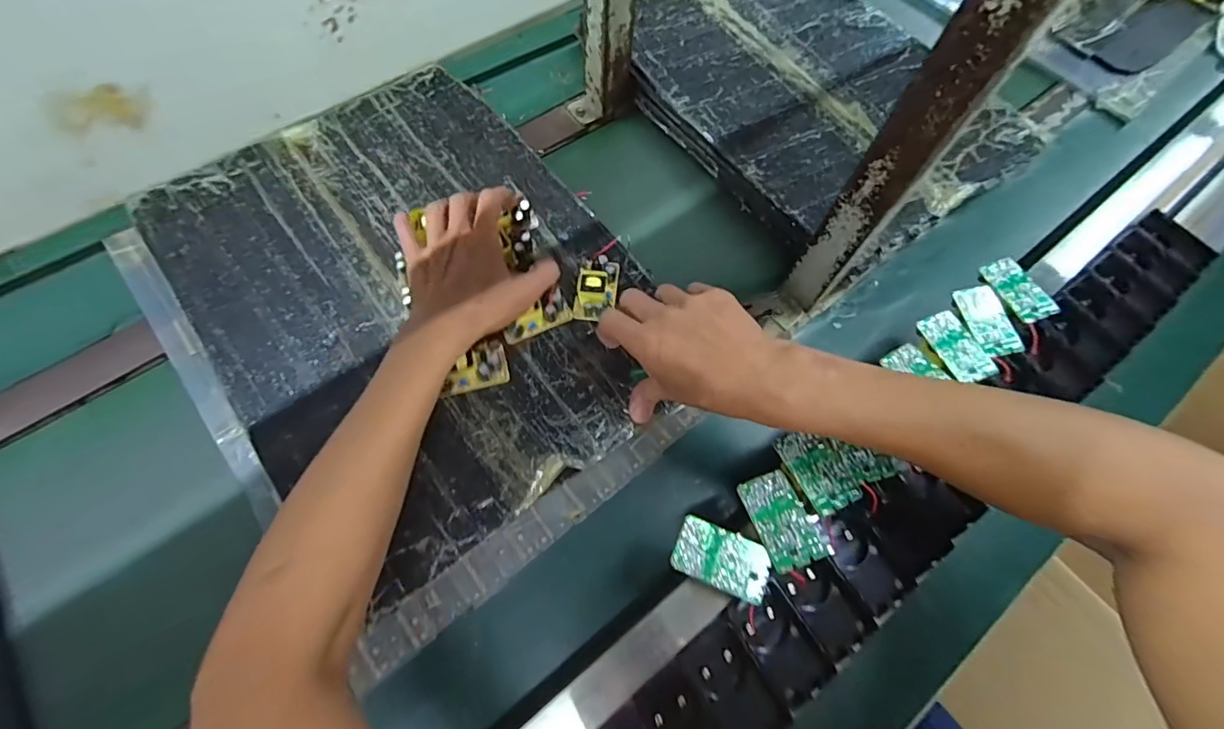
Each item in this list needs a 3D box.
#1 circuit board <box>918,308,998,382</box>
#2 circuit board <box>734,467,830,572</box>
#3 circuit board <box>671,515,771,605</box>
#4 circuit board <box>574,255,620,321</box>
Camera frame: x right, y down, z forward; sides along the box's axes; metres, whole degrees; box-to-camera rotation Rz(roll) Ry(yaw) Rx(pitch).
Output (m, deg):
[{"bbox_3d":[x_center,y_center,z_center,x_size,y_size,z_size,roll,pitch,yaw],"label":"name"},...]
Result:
[{"bbox_3d":[0.290,-0.015,0.432,0.036,0.005,0.064,-23,71,-6],"label":"circuit board"},{"bbox_3d":[0.122,0.110,0.368,0.040,0.011,0.065,-16,67,-9],"label":"circuit board"},{"bbox_3d":[0.076,0.135,0.356,0.064,0.008,0.038,23,67,8],"label":"circuit board"},{"bbox_3d":[-0.013,-0.073,0.479,0.036,0.022,0.061,7,66,1],"label":"circuit board"}]

